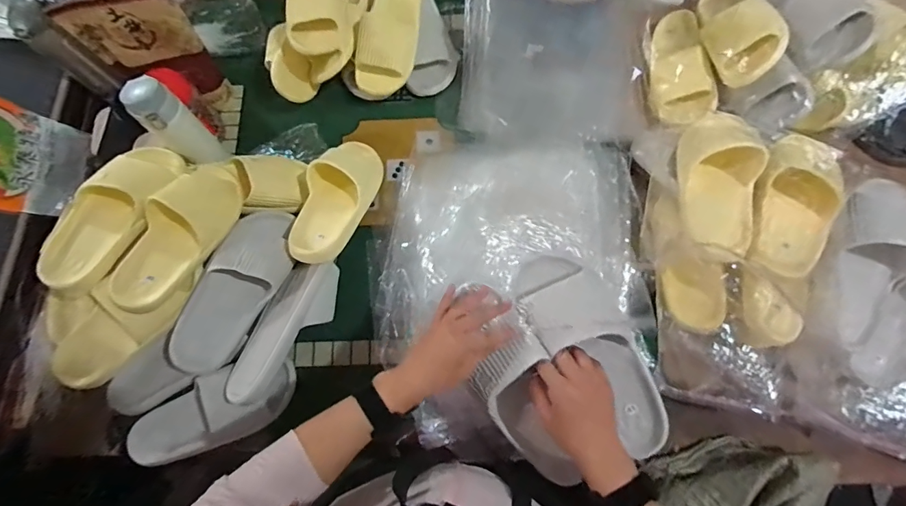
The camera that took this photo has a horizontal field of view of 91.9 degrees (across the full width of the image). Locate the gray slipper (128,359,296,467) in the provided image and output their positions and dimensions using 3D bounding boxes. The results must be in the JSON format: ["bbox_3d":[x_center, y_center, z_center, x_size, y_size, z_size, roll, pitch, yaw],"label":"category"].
[{"bbox_3d":[-0.364,0.239,0.662,0.249,0.061,0.101,-21,75,-6],"label":"gray slipper"}]

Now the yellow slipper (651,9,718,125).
[{"bbox_3d":[0.425,-0.357,0.827,0.101,0.075,0.236,-15,71,35],"label":"yellow slipper"}]

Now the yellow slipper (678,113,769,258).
[{"bbox_3d":[0.380,-0.108,0.629,0.090,0.071,0.229,12,74,3],"label":"yellow slipper"}]

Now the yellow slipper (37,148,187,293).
[{"bbox_3d":[-0.509,-0.060,0.662,0.104,0.068,0.248,28,75,8],"label":"yellow slipper"}]

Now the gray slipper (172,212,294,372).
[{"bbox_3d":[-0.334,0.046,0.668,0.096,0.060,0.264,23,75,6],"label":"gray slipper"}]

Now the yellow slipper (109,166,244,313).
[{"bbox_3d":[-0.412,-0.029,0.664,0.097,0.058,0.247,22,75,6],"label":"yellow slipper"}]

